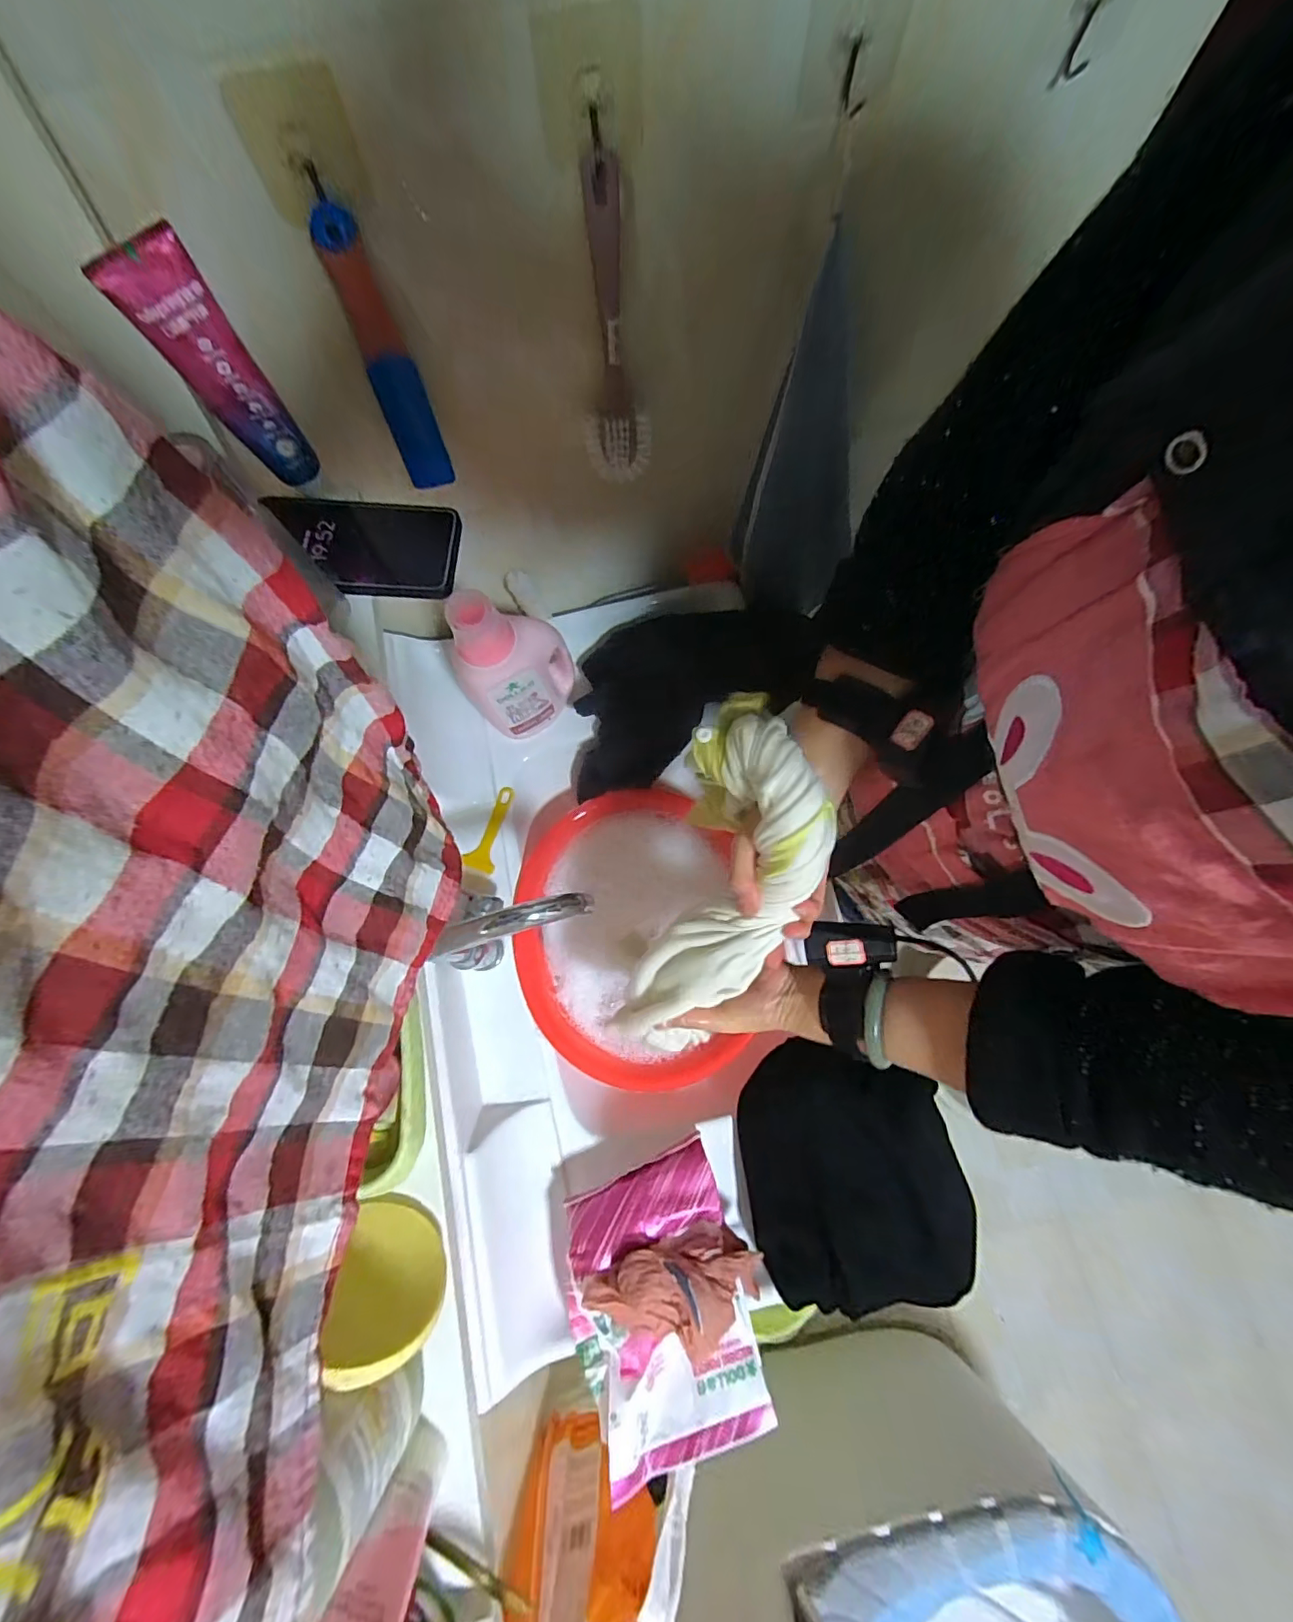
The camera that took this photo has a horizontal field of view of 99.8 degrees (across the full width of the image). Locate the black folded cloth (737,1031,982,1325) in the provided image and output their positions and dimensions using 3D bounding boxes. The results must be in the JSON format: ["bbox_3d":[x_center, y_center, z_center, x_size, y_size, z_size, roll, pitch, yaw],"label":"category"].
[{"bbox_3d":[0.202,0.358,0.545,0.199,0.051,0.234,-10,76,-1],"label":"black folded cloth"}]

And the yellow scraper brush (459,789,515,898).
[{"bbox_3d":[-0.202,0.036,0.696,0.047,0.019,0.137,18,70,-21],"label":"yellow scraper brush"}]

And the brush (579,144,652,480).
[{"bbox_3d":[-0.031,-0.359,0.415,0.058,0.197,0.051,-11,76,-1],"label":"brush"}]

